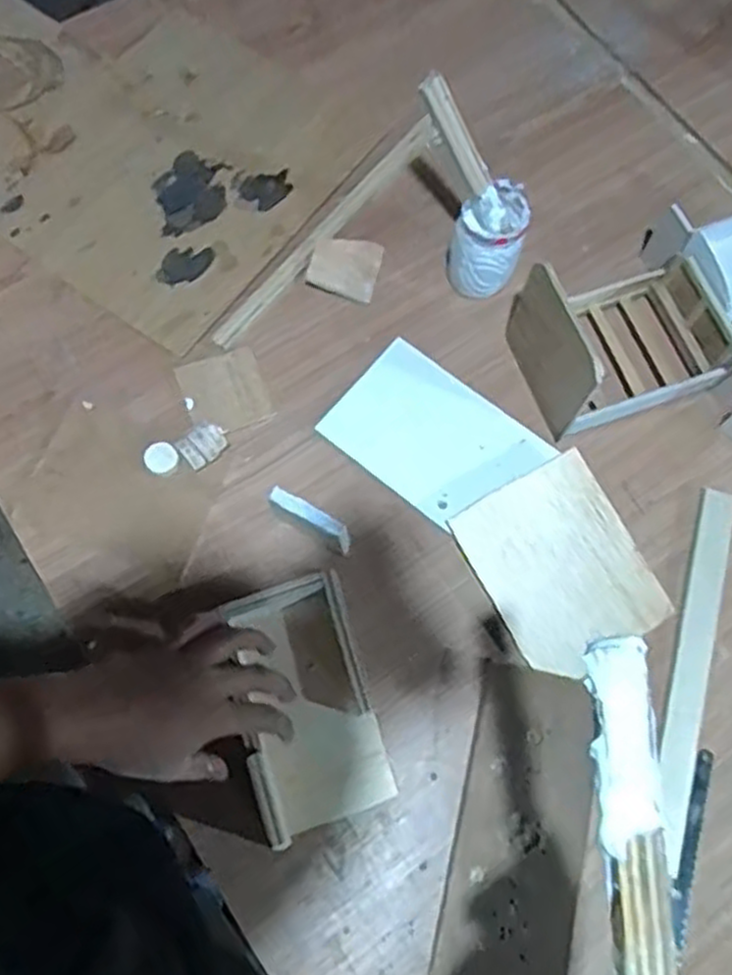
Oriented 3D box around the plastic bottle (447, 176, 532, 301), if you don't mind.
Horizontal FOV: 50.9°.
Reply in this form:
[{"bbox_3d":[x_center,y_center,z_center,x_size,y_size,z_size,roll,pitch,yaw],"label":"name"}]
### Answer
[{"bbox_3d":[0.110,-0.223,0.709,0.063,0.105,0.066,1,71,-2],"label":"plastic bottle"}]

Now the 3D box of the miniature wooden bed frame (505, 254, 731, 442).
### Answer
[{"bbox_3d":[0.229,-0.138,0.678,0.179,0.108,0.127,-18,73,-8],"label":"miniature wooden bed frame"}]

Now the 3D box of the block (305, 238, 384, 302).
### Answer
[{"bbox_3d":[-0.020,-0.215,0.742,0.064,0.011,0.062,13,71,3],"label":"block"}]

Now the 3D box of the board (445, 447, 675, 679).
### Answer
[{"bbox_3d":[0.164,0.066,0.650,0.130,0.010,0.160,-29,81,-6],"label":"board"}]

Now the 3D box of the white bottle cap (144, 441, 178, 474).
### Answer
[{"bbox_3d":[-0.180,-0.026,0.673,0.028,0.010,0.026,1,71,-2],"label":"white bottle cap"}]

